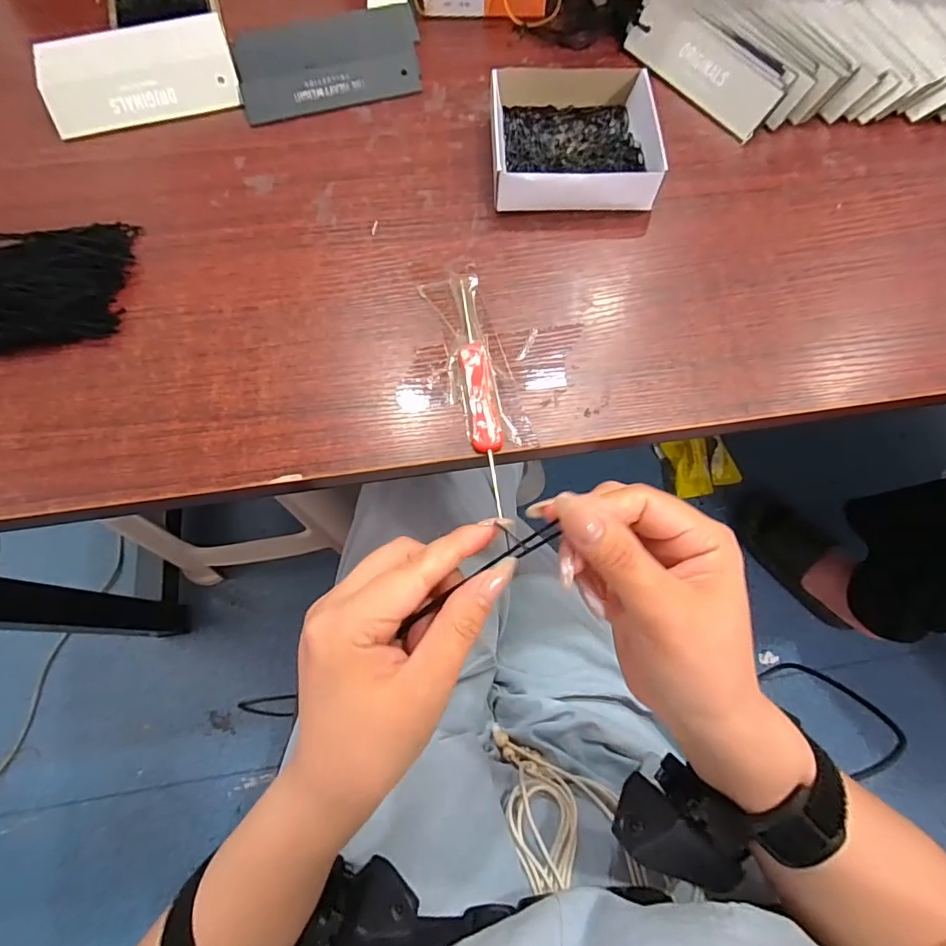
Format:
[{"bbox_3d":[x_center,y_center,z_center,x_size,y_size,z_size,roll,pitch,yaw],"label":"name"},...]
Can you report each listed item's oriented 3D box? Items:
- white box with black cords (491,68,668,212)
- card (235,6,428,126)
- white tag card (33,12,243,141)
[{"bbox_3d":[0.065,-0.224,0.330,0.103,0.028,0.111,-3,69,0],"label":"white box with black cords"},{"bbox_3d":[-0.104,-0.305,0.367,0.136,0.021,0.083,-16,69,-5],"label":"card"},{"bbox_3d":[-0.230,-0.276,0.345,0.124,0.010,0.061,-16,101,-10],"label":"white tag card"}]

